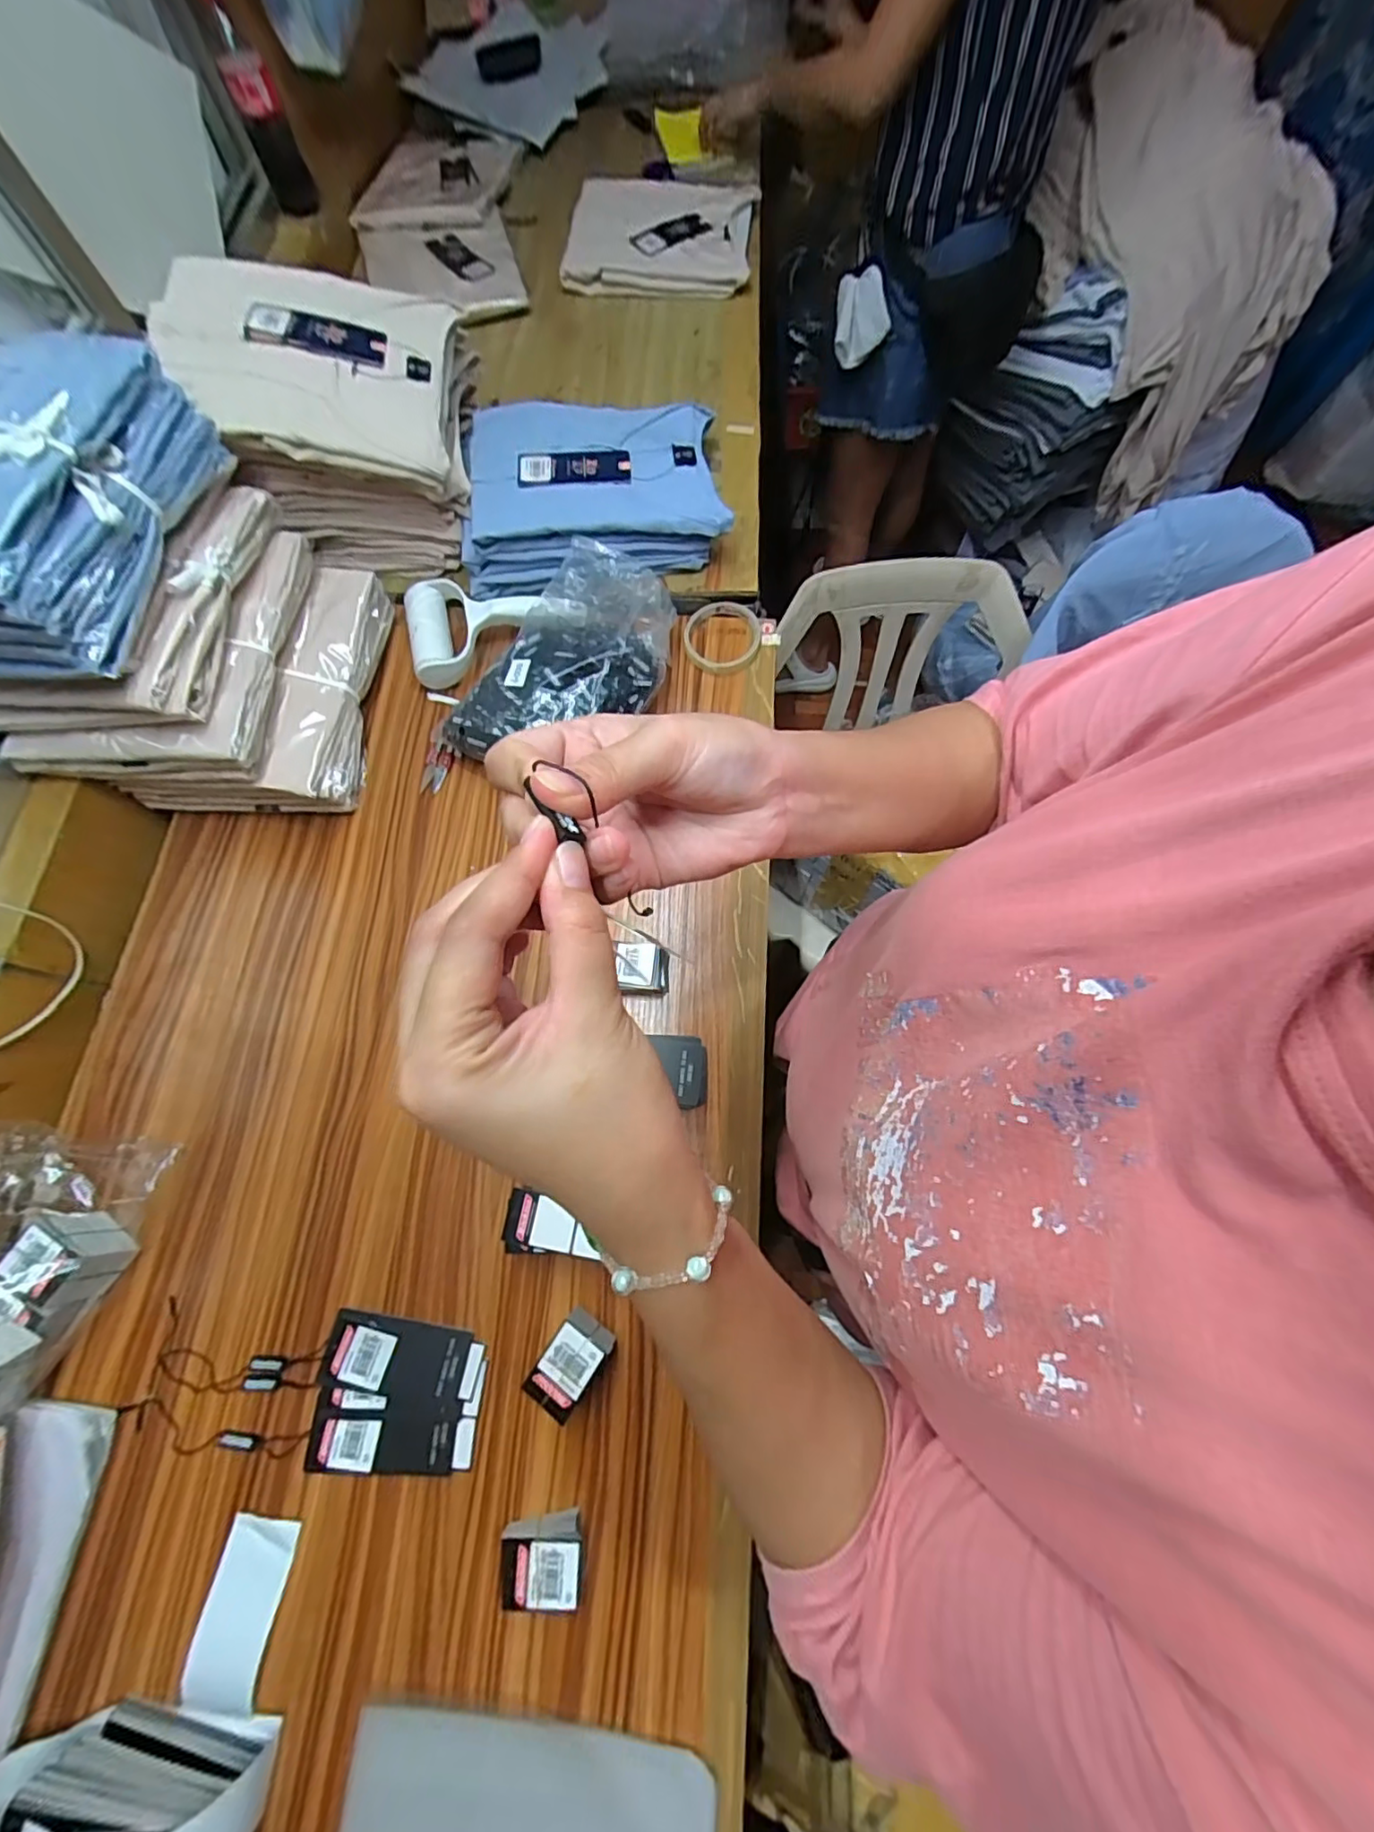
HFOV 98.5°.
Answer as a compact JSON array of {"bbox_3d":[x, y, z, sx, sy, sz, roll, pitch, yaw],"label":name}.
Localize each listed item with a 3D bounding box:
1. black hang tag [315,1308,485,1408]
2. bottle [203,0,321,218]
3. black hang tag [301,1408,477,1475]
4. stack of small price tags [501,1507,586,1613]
[{"bbox_3d":[-0.217,0.335,0.450,0.118,0.006,0.050,7,73,2],"label":"black hang tag"},{"bbox_3d":[-0.526,-0.996,0.724,0.055,0.182,0.057,-22,72,-6],"label":"bottle"},{"bbox_3d":[-0.217,0.384,0.432,0.119,0.005,0.037,1,71,2],"label":"black hang tag"},{"bbox_3d":[-0.097,0.438,0.401,0.052,0.023,0.044,-5,71,-1],"label":"stack of small price tags"}]

